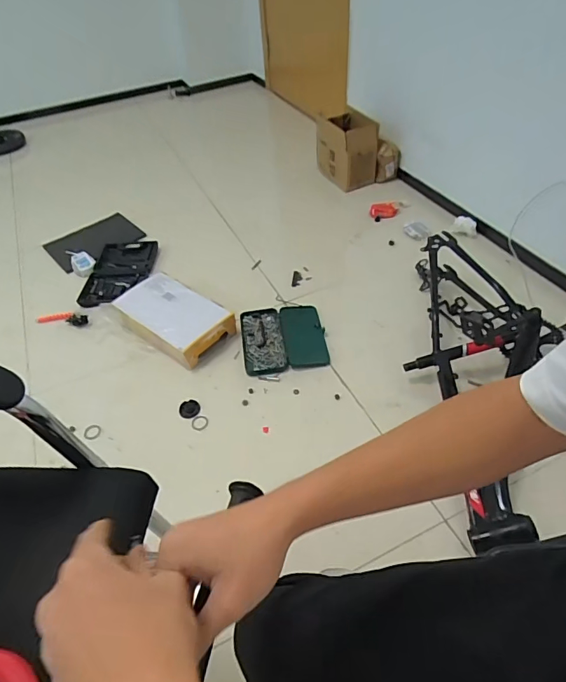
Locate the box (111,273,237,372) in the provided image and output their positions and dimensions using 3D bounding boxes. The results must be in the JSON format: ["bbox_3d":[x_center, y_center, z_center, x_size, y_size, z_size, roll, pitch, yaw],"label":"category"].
[{"bbox_3d":[-0.323,-0.077,1.353,0.330,0.093,0.197,28,54,28],"label":"box"}]

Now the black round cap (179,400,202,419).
[{"bbox_3d":[-0.247,0.180,1.200,0.055,0.013,0.053,-3,46,3],"label":"black round cap"}]

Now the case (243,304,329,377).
[{"bbox_3d":[0.000,-0.011,1.354,0.243,0.029,0.255,-9,46,-3],"label":"case"}]

